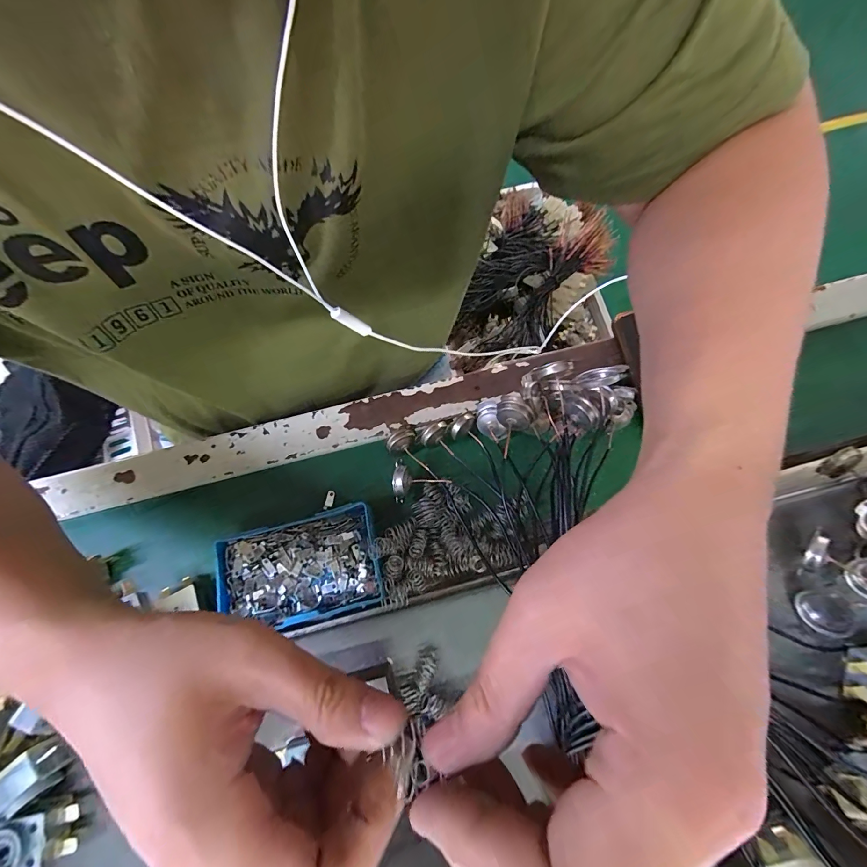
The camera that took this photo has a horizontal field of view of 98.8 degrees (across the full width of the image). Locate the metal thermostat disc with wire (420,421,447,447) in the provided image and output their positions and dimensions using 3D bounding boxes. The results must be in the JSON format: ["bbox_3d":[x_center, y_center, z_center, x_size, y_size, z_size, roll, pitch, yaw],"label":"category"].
[{"bbox_3d":[0.001,0.003,0.303,0.023,0.023,0.014,-34,76,-8],"label":"metal thermostat disc with wire"}]

